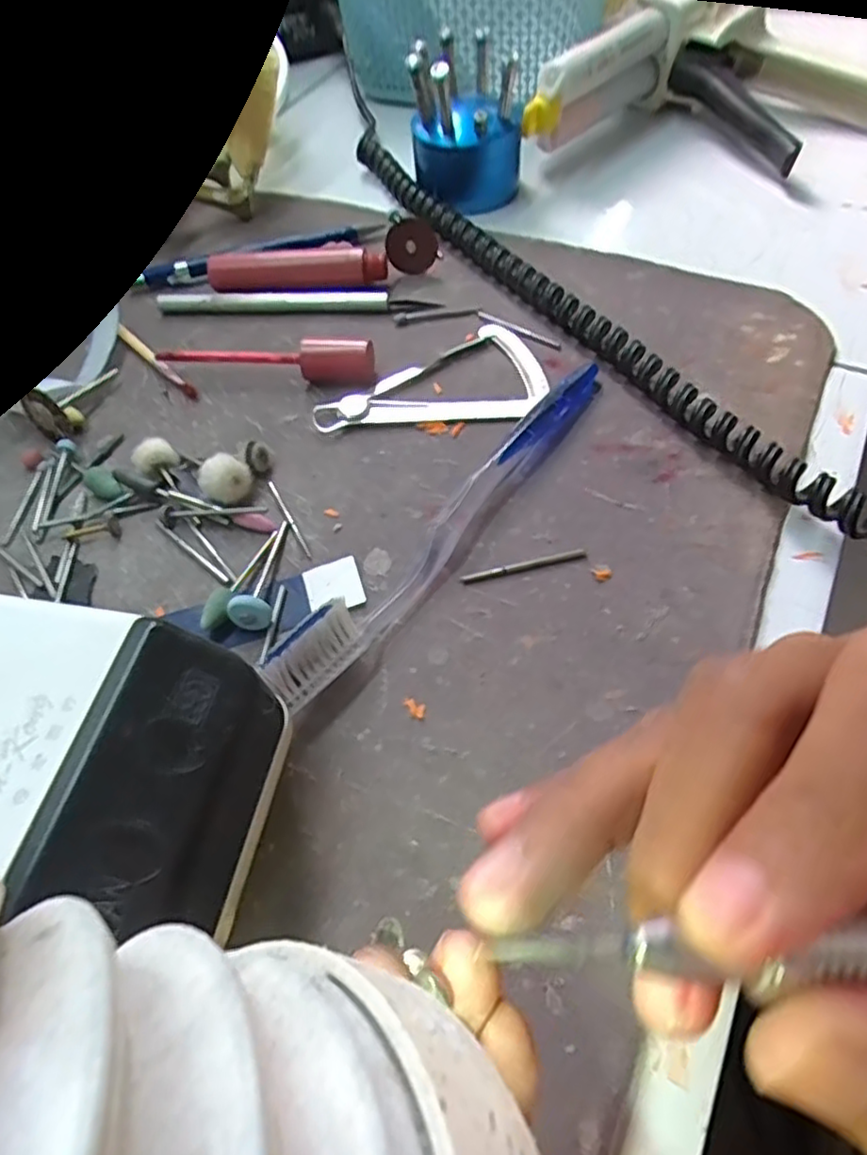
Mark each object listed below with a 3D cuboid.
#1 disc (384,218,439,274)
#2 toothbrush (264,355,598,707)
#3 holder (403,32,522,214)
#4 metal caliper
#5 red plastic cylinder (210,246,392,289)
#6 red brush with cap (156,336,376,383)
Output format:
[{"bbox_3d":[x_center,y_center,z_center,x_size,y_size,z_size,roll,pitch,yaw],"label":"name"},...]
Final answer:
[{"bbox_3d":[-0.011,-0.163,0.334,0.024,0.026,0.004,31,41,-17],"label":"disc"},{"bbox_3d":[0.011,-0.026,0.239,0.015,0.023,0.183,32,64,23],"label":"toothbrush"},{"bbox_3d":[0.017,-0.245,0.362,0.056,0.066,0.049,-1,56,4],"label":"holder"},{"bbox_3d":[-0.002,-0.087,0.293,0.097,0.005,0.058,-5,56,1],"label":"metal caliper"},{"bbox_3d":[-0.067,-0.152,0.334,0.088,0.017,0.012,2,56,6],"label":"red plastic cylinder"},{"bbox_3d":[-0.073,-0.097,0.296,0.095,0.019,0.014,7,57,9],"label":"red brush with cap"}]

